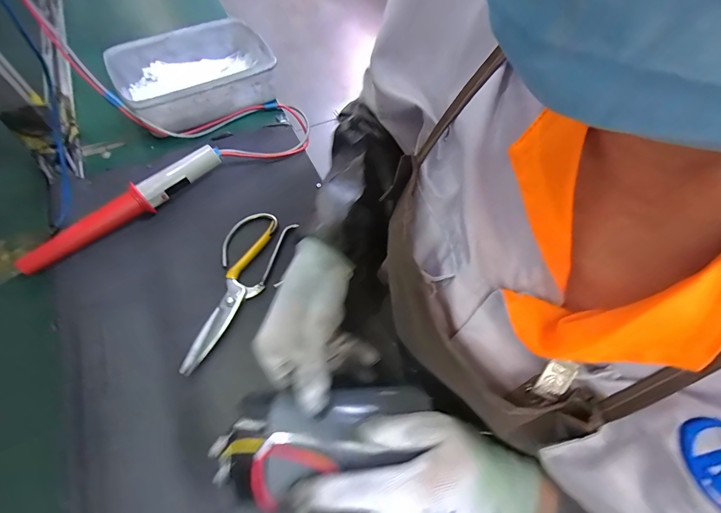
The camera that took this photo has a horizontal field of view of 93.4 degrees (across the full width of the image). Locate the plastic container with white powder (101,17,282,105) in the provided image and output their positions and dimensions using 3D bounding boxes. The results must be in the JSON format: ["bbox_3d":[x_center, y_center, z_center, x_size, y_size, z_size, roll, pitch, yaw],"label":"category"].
[{"bbox_3d":[-0.249,-0.283,0.536,0.236,0.070,0.153,-29,64,-20],"label":"plastic container with white powder"}]

